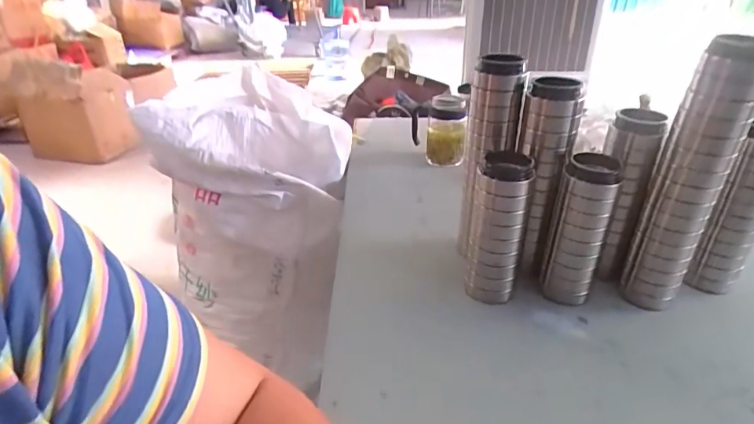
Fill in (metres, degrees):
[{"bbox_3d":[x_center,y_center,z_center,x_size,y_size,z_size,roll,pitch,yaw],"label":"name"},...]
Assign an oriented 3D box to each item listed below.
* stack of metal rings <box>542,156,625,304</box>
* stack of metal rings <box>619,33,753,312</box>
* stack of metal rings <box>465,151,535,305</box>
[{"bbox_3d":[0.248,0.025,0.574,0.062,0.184,0.053,11,31,20],"label":"stack of metal rings"},{"bbox_3d":[0.364,-0.034,0.542,0.076,0.314,0.064,21,35,34],"label":"stack of metal rings"},{"bbox_3d":[0.149,0.020,0.581,0.063,0.188,0.056,4,29,8],"label":"stack of metal rings"}]

